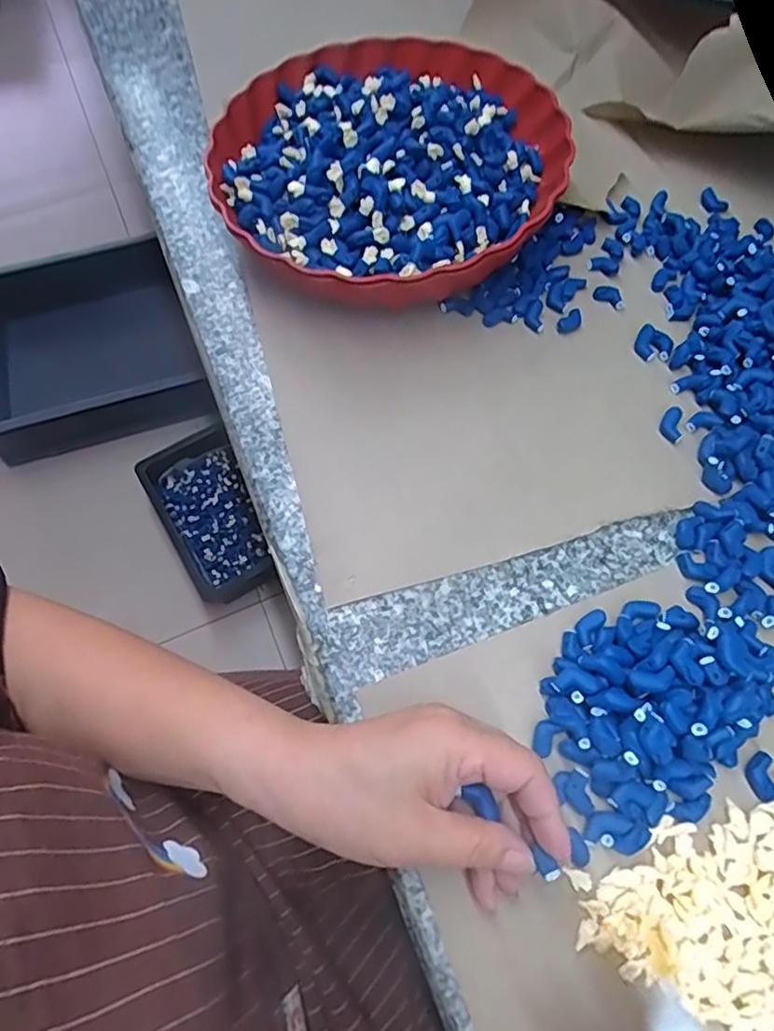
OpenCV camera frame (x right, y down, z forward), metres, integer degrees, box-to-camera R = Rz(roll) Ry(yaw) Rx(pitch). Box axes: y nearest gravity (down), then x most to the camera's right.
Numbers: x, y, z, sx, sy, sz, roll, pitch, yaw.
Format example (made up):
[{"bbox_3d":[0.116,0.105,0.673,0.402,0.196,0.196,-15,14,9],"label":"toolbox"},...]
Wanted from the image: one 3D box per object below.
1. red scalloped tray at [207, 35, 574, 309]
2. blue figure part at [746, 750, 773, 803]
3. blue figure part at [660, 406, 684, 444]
[{"bbox_3d":[0.001,-0.247,0.438,0.240,0.070,0.248,2,64,2],"label":"red scalloped tray"},{"bbox_3d":[0.180,0.126,0.297,0.013,0.005,0.022,3,66,2],"label":"blue figure part"},{"bbox_3d":[0.176,-0.056,0.381,0.012,0.009,0.020,1,66,1],"label":"blue figure part"}]

